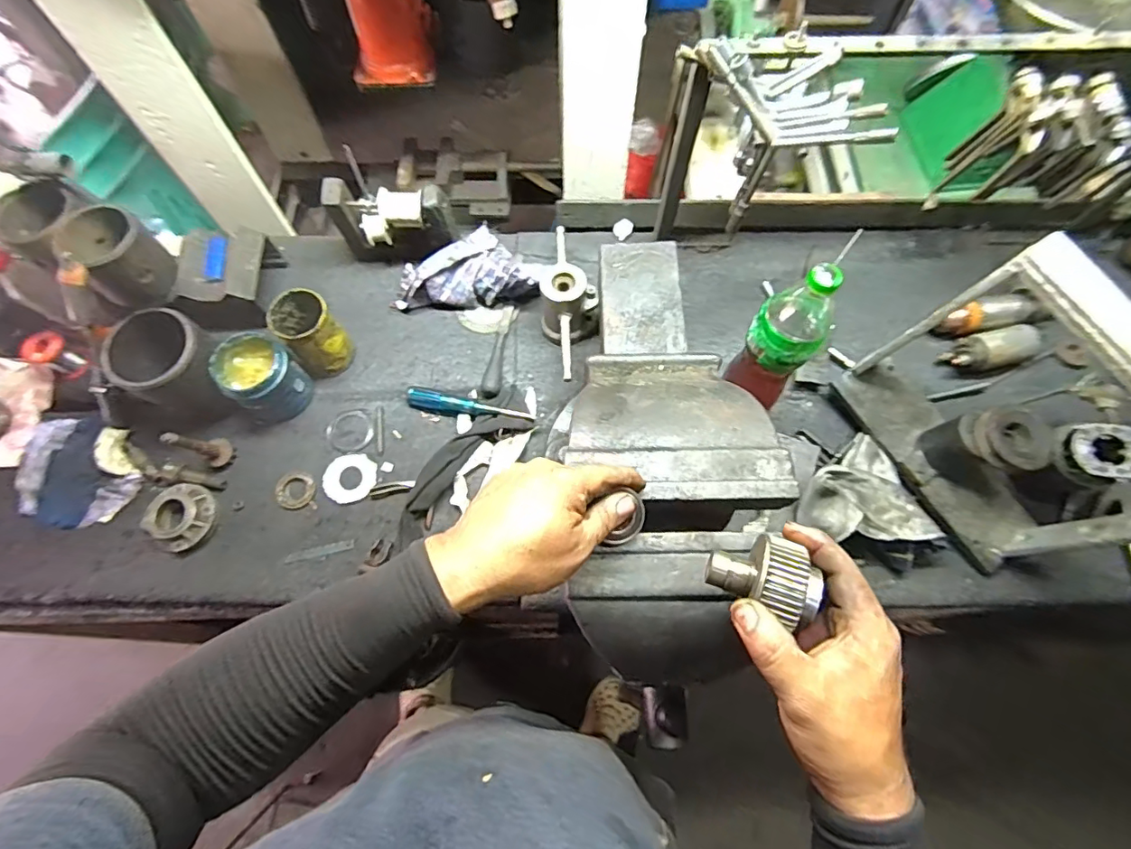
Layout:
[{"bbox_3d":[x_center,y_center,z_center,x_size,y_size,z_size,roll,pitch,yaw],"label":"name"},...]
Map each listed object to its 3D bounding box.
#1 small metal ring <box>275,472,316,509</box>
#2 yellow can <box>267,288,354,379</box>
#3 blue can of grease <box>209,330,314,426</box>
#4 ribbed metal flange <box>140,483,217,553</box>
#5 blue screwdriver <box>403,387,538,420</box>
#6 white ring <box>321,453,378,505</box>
[{"bbox_3d":[-0.368,0.090,0.735,0.052,0.012,0.049,0,68,0],"label":"small metal ring"},{"bbox_3d":[-0.354,-0.128,0.758,0.073,0.122,0.079,0,68,0],"label":"yellow can"},{"bbox_3d":[-0.417,-0.060,0.751,0.093,0.118,0.094,34,72,12],"label":"blue can of grease"},{"bbox_3d":[-0.510,0.121,0.710,0.086,0.027,0.085,0,68,0],"label":"ribbed metal flange"},{"bbox_3d":[-0.137,-0.022,0.764,0.185,0.033,0.029,15,69,6],"label":"blue screwdriver"},{"bbox_3d":[-0.297,0.074,0.744,0.069,0.009,0.070,0,68,0],"label":"white ring"}]

